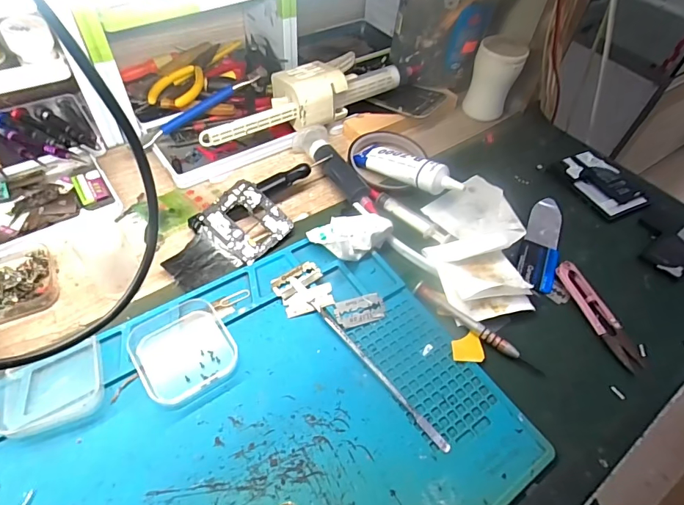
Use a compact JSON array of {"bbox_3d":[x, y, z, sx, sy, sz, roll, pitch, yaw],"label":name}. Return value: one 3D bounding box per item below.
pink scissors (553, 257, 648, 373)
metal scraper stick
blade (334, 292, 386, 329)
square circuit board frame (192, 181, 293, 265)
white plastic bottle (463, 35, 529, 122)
[{"bbox_3d":[0.217,0.051,0.359,0.022,0.009,0.100,-11,54,-14],"label":"pink scissors"},{"bbox_3d":[0.024,0.085,0.314,0.007,0.005,0.145,-32,61,-26],"label":"metal scraper stick"},{"bbox_3d":[0.015,0.046,0.342,0.041,0.004,0.022,-14,70,-19],"label":"blade"},{"bbox_3d":[-0.089,-0.026,0.384,0.066,0.008,0.069,-42,81,-20],"label":"square circuit board frame"},{"bbox_3d":[0.181,-0.207,0.511,0.053,0.083,0.043,23,53,12],"label":"white plastic bottle"}]

